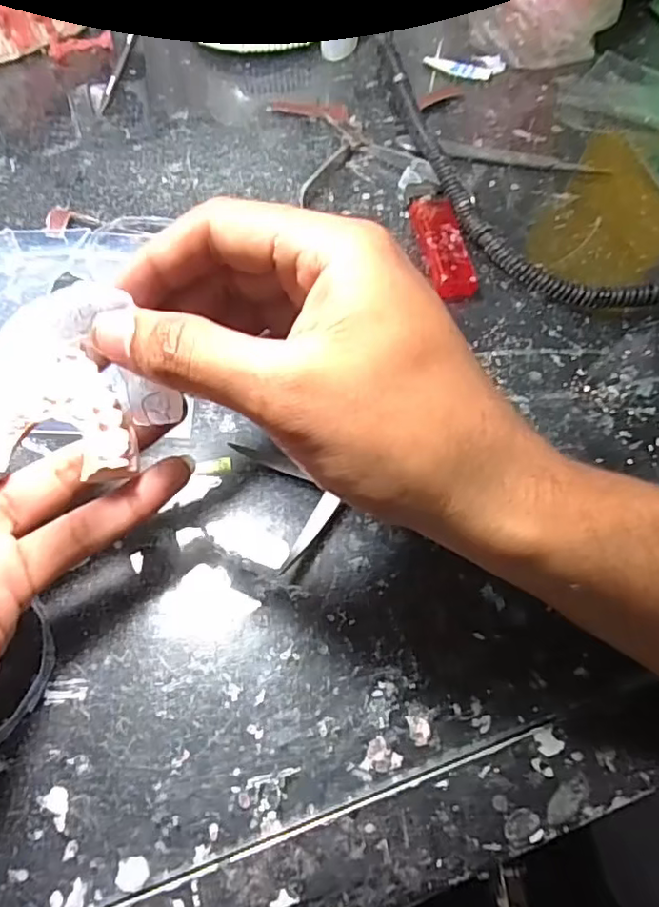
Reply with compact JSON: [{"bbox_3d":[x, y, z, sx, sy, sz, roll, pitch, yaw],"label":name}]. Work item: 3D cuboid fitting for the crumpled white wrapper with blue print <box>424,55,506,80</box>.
[{"bbox_3d":[0.101,-0.286,0.436,0.060,0.009,0.020,0,61,-4],"label":"crumpled white wrapper with blue print"}]

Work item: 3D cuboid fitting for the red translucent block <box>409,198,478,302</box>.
[{"bbox_3d":[0.062,-0.115,0.331,0.025,0.013,0.066,-5,61,-7],"label":"red translucent block"}]

